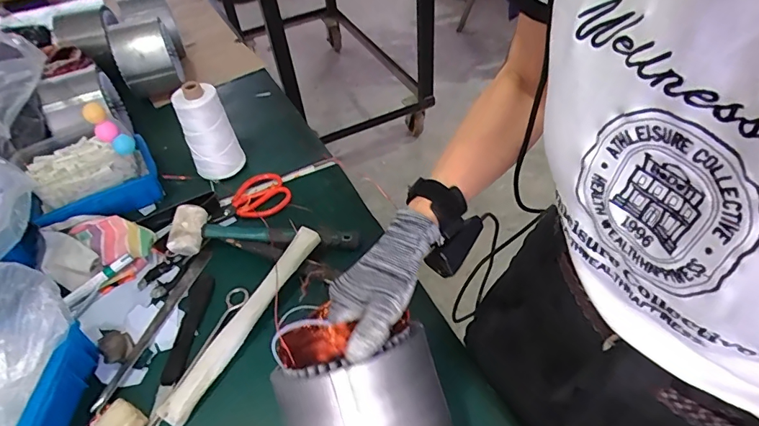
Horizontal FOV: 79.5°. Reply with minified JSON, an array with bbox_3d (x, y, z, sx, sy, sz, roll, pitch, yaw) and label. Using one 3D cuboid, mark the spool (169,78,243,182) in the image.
[{"bbox_3d":[-0.302,-0.145,0.812,0.076,0.154,0.081,-17,48,-10],"label":"spool"}]

